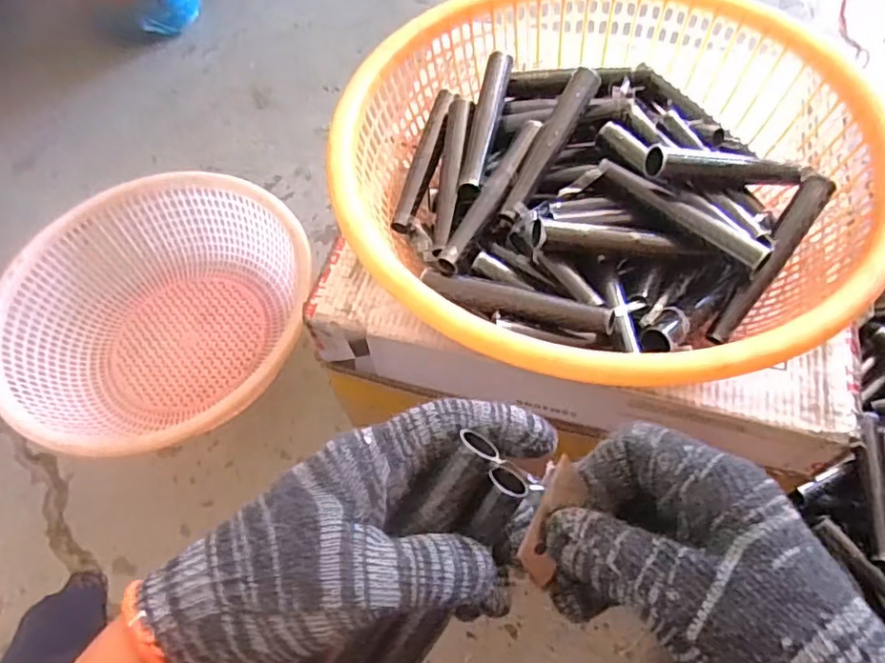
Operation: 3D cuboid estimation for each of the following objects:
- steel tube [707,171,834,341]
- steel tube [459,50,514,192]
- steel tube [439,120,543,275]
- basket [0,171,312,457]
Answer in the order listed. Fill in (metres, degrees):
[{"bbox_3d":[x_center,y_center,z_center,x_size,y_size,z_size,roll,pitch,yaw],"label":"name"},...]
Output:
[{"bbox_3d":[0.247,-0.054,0.455,0.020,0.015,0.148,34,89,20],"label":"steel tube"},{"bbox_3d":[0.037,-0.184,0.519,0.023,0.020,0.145,11,62,10],"label":"steel tube"},{"bbox_3d":[0.042,-0.111,0.485,0.019,0.024,0.152,25,65,16],"label":"steel tube"},{"bbox_3d":[-0.371,-0.017,0.813,0.371,0.127,0.398,-2,61,3],"label":"basket"}]

